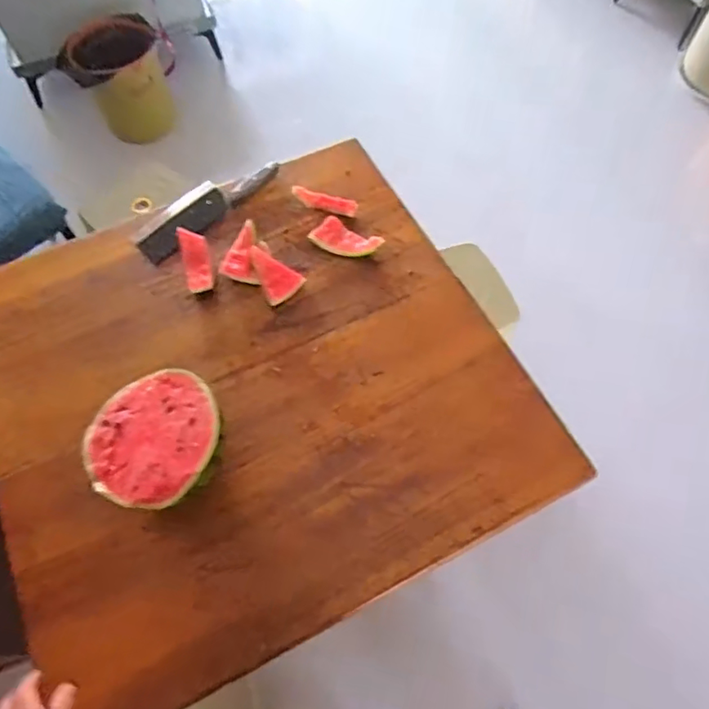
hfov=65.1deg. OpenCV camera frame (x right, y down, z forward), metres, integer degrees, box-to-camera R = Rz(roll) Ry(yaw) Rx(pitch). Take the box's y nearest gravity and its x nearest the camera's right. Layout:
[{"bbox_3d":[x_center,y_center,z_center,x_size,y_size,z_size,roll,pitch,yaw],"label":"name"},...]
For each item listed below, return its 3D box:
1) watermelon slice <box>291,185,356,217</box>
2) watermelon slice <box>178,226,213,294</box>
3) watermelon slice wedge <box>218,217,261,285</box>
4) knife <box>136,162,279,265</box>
[{"bbox_3d":[-0.055,-0.277,0.995,0.121,0.032,0.026,17,64,9],"label":"watermelon slice"},{"bbox_3d":[-0.268,-0.161,0.941,0.045,0.017,0.120,-16,77,-7],"label":"watermelon slice"},{"bbox_3d":[-0.189,-0.180,0.952,0.065,0.025,0.112,5,77,4],"label":"watermelon slice wedge"},{"bbox_3d":[-0.265,-0.273,0.997,0.082,0.026,0.286,41,70,19],"label":"knife"}]

